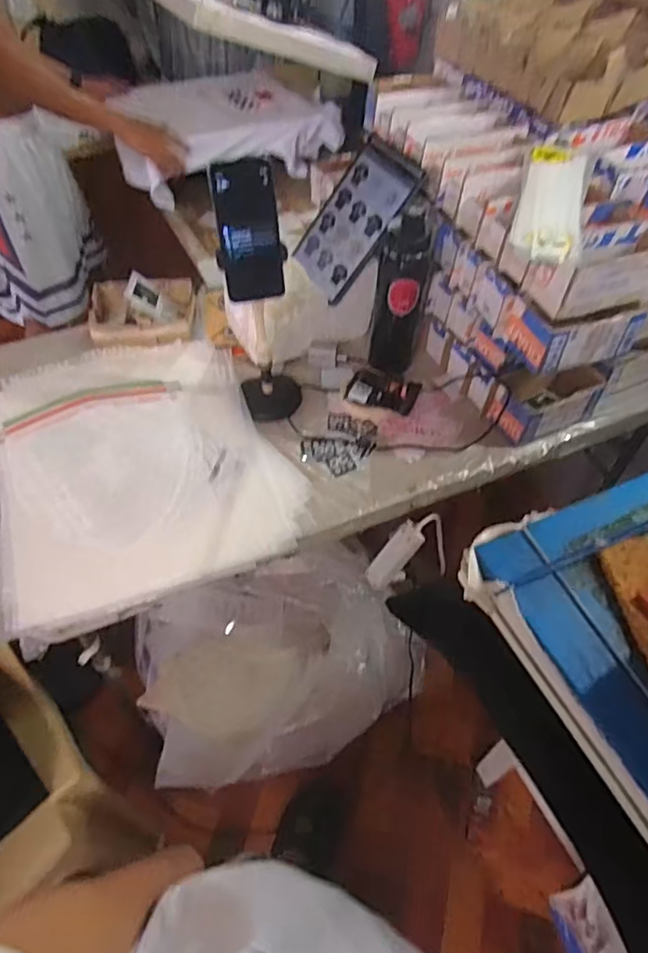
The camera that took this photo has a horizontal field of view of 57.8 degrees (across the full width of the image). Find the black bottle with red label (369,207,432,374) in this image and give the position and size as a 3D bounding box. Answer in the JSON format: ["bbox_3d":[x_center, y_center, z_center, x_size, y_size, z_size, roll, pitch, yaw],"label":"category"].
[{"bbox_3d":[0.125,-0.293,0.959,0.084,0.278,0.090,8,53,5],"label":"black bottle with red label"}]

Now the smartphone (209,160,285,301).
[{"bbox_3d":[-0.094,-0.303,0.735,0.073,0.160,0.017,-12,32,-10],"label":"smartphone"}]

